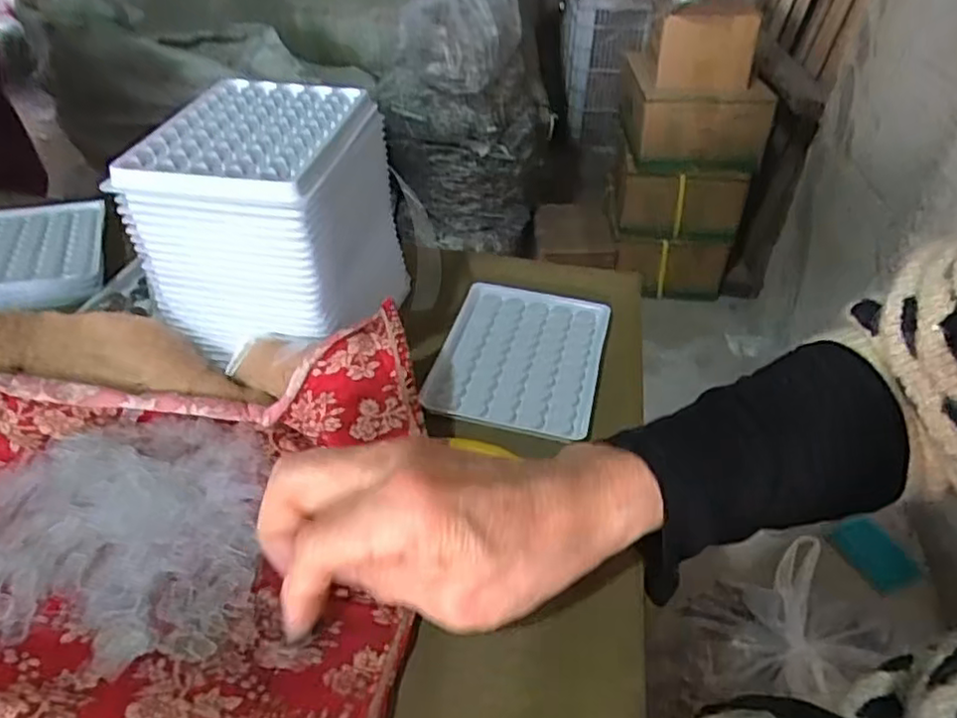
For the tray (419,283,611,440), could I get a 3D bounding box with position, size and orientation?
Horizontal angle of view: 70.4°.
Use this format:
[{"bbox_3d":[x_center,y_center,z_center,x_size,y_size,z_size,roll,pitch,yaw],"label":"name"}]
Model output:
[{"bbox_3d":[0.026,-0.004,0.414,0.094,0.010,0.128,13,40,7],"label":"tray"}]

